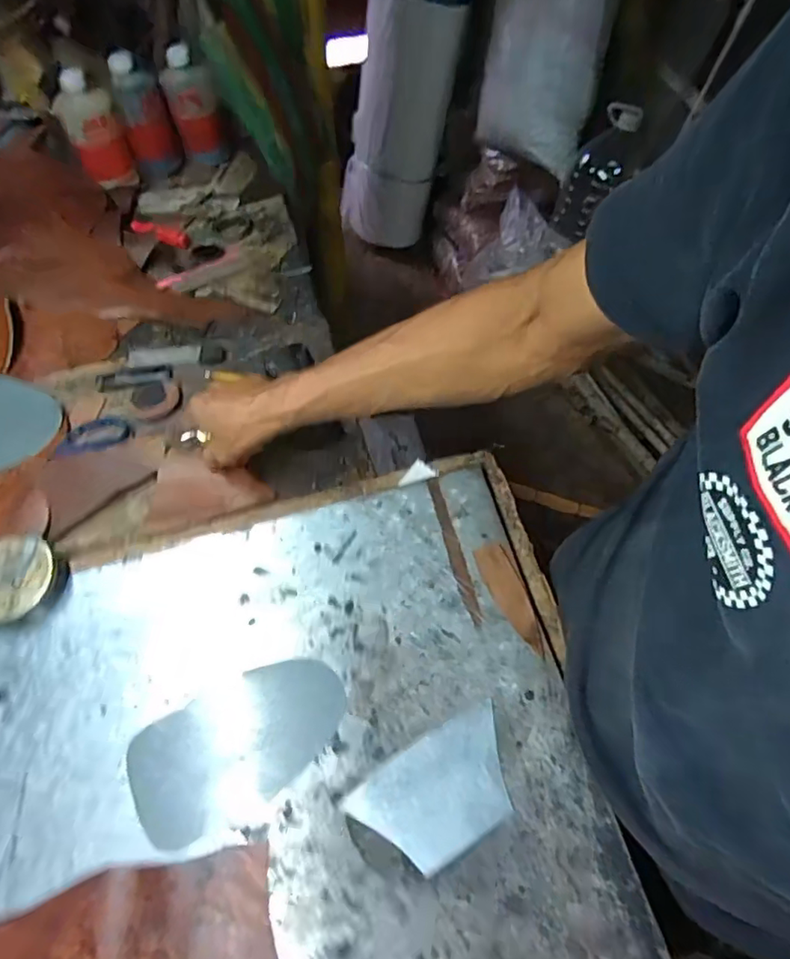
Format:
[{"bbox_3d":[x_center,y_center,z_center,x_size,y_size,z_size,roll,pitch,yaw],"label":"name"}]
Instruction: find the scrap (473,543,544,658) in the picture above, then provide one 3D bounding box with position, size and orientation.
[{"bbox_3d":[0.097,0.097,0.476,0.027,0.004,0.095,-25,64,-3],"label":"scrap"}]

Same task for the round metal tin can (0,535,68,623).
[{"bbox_3d":[-0.330,0.088,0.497,0.071,0.034,0.074,1,59,-1],"label":"round metal tin can"}]

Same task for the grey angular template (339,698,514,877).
[{"bbox_3d":[0.033,0.224,0.411,0.119,0.004,0.072,-29,62,-14],"label":"grey angular template"}]

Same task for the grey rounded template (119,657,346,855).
[{"bbox_3d":[-0.119,0.198,0.438,0.162,0.004,0.090,-30,61,-14],"label":"grey rounded template"}]

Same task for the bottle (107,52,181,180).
[{"bbox_3d":[-0.370,-0.536,0.847,0.070,0.141,0.055,-22,62,-14],"label":"bottle"}]

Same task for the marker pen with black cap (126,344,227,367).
[{"bbox_3d":[-0.259,-0.148,0.674,0.115,0.015,0.028,1,57,2],"label":"marker pen with black cap"}]

